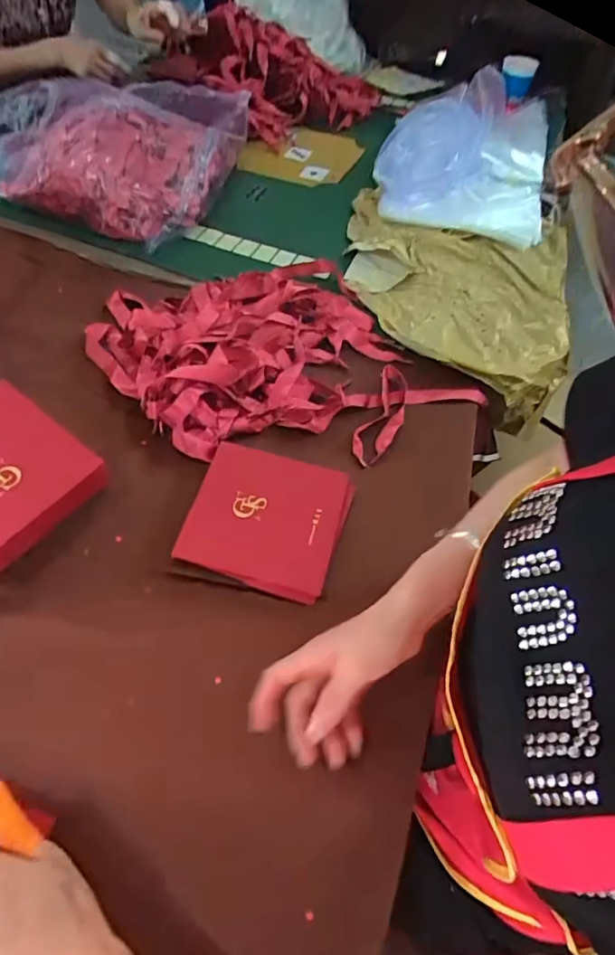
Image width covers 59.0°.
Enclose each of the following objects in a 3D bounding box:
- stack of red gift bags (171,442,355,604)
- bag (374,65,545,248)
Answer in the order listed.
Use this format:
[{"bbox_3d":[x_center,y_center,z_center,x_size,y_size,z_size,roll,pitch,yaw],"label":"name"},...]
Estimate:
[{"bbox_3d":[-0.036,0.036,0.525,0.137,0.027,0.141,13,55,7],"label":"stack of red gift bags"},{"bbox_3d":[0.285,-0.579,0.948,0.276,0.109,0.428,14,55,8],"label":"bag"}]

